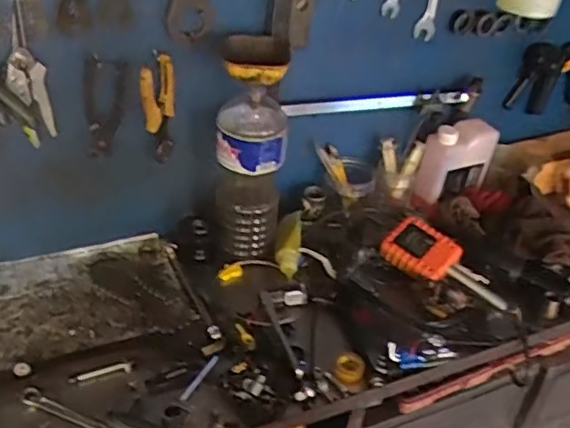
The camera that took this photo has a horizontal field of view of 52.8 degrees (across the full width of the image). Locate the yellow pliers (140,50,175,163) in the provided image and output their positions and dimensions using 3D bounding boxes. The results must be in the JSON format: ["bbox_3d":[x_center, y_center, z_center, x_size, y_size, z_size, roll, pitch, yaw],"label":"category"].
[{"bbox_3d":[-0.178,-0.141,0.815,0.020,0.172,0.053,21,43,16],"label":"yellow pliers"}]

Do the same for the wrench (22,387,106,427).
[{"bbox_3d":[-0.245,0.245,0.682,0.161,0.014,0.019,18,36,18],"label":"wrench"}]

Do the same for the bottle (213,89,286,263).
[{"bbox_3d":[-0.056,-0.046,0.887,0.102,0.277,0.089,4,34,-3],"label":"bottle"}]

